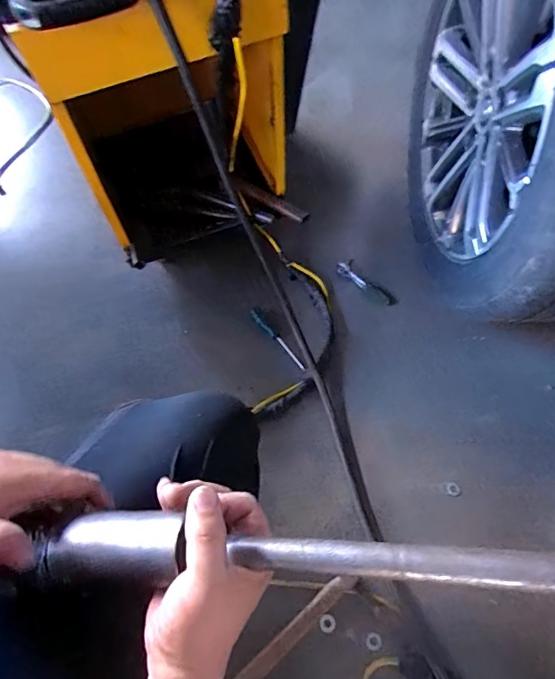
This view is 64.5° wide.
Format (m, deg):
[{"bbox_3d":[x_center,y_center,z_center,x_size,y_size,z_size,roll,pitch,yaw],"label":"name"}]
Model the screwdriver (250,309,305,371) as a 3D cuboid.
[{"bbox_3d":[0.001,0.000,0.965,0.022,0.015,0.190,-35,65,-14],"label":"screwdriver"}]

